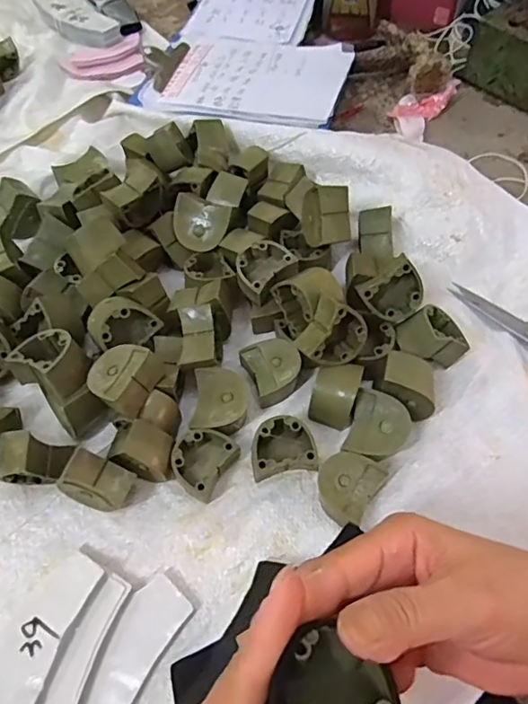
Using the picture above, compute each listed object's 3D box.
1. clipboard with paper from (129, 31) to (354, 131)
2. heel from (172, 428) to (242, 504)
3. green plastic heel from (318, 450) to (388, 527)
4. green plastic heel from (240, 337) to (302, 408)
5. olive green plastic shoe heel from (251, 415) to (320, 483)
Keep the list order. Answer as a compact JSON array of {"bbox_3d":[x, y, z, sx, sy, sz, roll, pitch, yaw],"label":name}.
[{"bbox_3d":[-0.025,-0.310,0.595,0.225,0.018,0.152,13,63,7],"label":"clipboard with paper"},{"bbox_3d":[-0.045,0.079,0.387,0.037,0.025,0.045,29,66,15],"label":"heel"},{"bbox_3d":[0.056,0.096,0.374,0.039,0.025,0.049,29,66,15],"label":"green plastic heel"},{"bbox_3d":[0.008,0.013,0.424,0.041,0.023,0.050,-25,65,-12],"label":"green plastic heel"},{"bbox_3d":[0.013,0.071,0.389,0.046,0.029,0.038,-11,63,-5],"label":"olive green plastic shoe heel"}]

